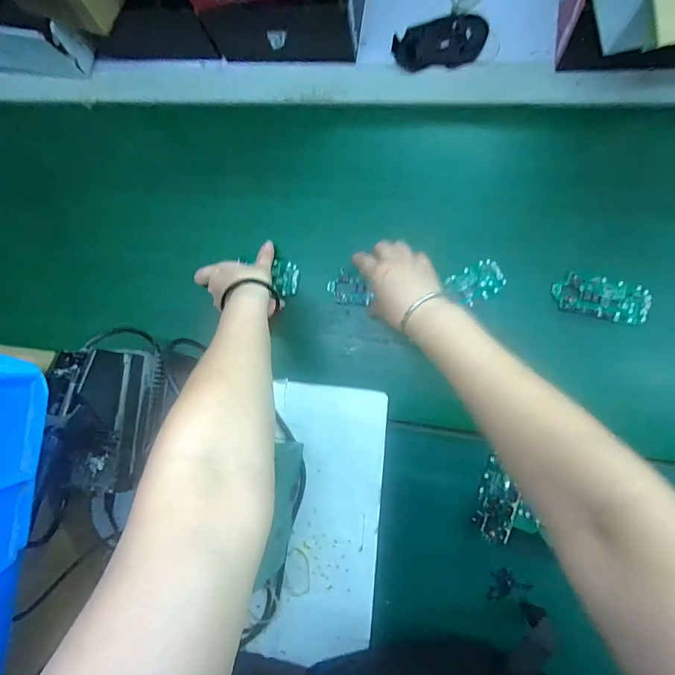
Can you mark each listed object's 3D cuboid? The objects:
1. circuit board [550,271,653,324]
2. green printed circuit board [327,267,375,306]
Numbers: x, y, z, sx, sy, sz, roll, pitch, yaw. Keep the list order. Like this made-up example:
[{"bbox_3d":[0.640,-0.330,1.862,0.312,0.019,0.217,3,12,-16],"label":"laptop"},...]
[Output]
[{"bbox_3d":[0.298,-0.044,0.471,0.098,0.017,0.046,12,88,11],"label":"circuit board"},{"bbox_3d":[0.016,-0.061,0.525,0.055,0.012,0.040,14,90,9],"label":"green printed circuit board"}]

